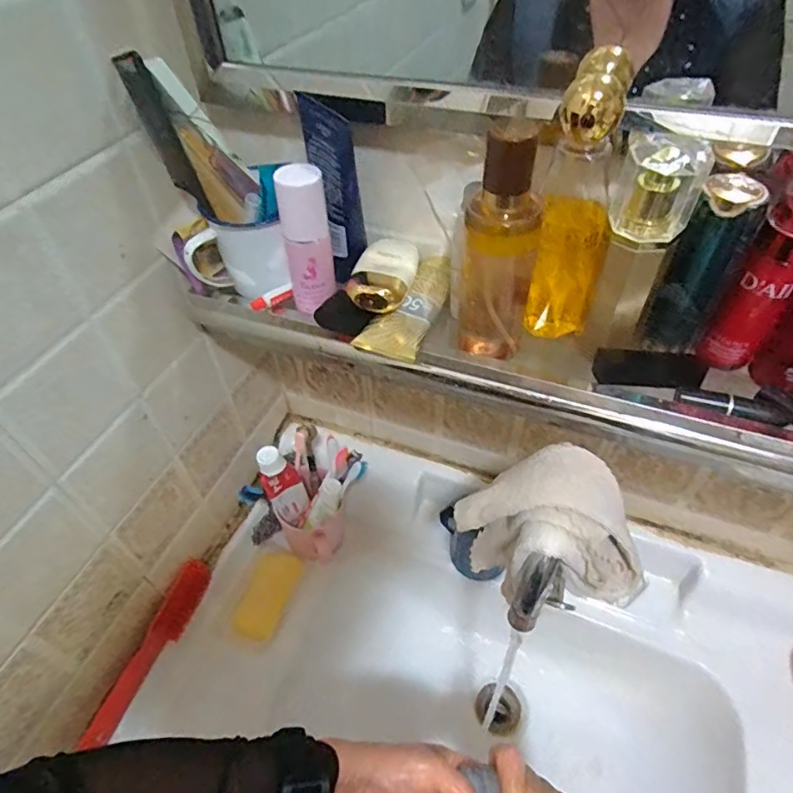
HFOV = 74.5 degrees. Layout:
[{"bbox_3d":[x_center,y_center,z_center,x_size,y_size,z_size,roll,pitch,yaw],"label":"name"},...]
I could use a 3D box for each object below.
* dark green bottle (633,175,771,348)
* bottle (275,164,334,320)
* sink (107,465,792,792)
[{"bbox_3d":[0.207,-0.082,0.357,0.033,0.124,0.038,-37,57,-25],"label":"dark green bottle"},{"bbox_3d":[-0.072,-0.124,0.421,0.037,0.112,0.031,-11,50,-7],"label":"bottle"},{"bbox_3d":[0.137,0.361,0.622,0.763,0.183,0.436,17,53,17],"label":"sink"}]

